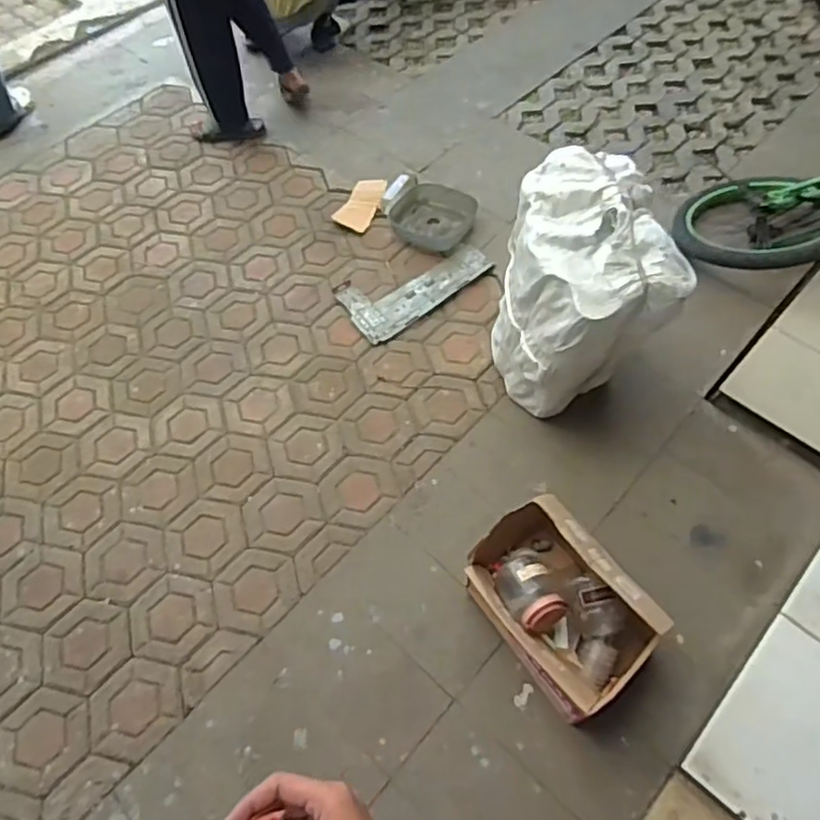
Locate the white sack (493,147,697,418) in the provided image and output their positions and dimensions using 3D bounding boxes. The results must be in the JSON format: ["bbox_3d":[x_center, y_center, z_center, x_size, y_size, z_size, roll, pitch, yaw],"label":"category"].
[{"bbox_3d":[0.404,-0.289,1.606,0.320,0.555,0.447,-12,59,-5],"label":"white sack"}]

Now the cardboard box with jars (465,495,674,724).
[{"bbox_3d":[0.320,0.411,1.386,0.255,0.259,0.404,-34,62,-15],"label":"cardboard box with jars"}]

